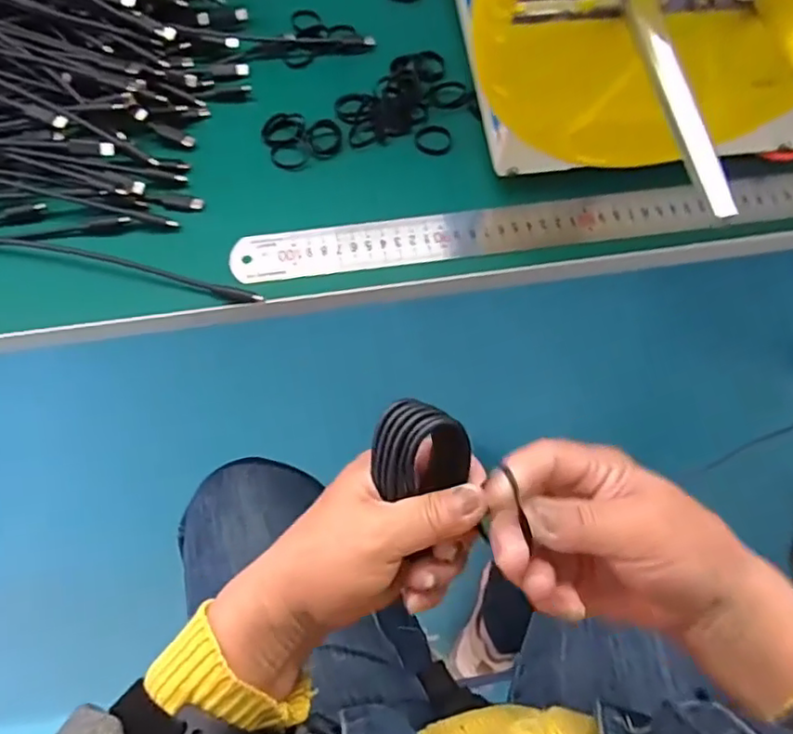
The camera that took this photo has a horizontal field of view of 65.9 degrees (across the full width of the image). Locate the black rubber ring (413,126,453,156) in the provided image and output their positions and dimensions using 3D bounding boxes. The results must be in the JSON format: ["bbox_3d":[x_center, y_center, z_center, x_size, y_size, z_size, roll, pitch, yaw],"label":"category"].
[{"bbox_3d":[0.028,-0.167,0.449,0.028,0.009,0.022,28,68,14],"label":"black rubber ring"}]

